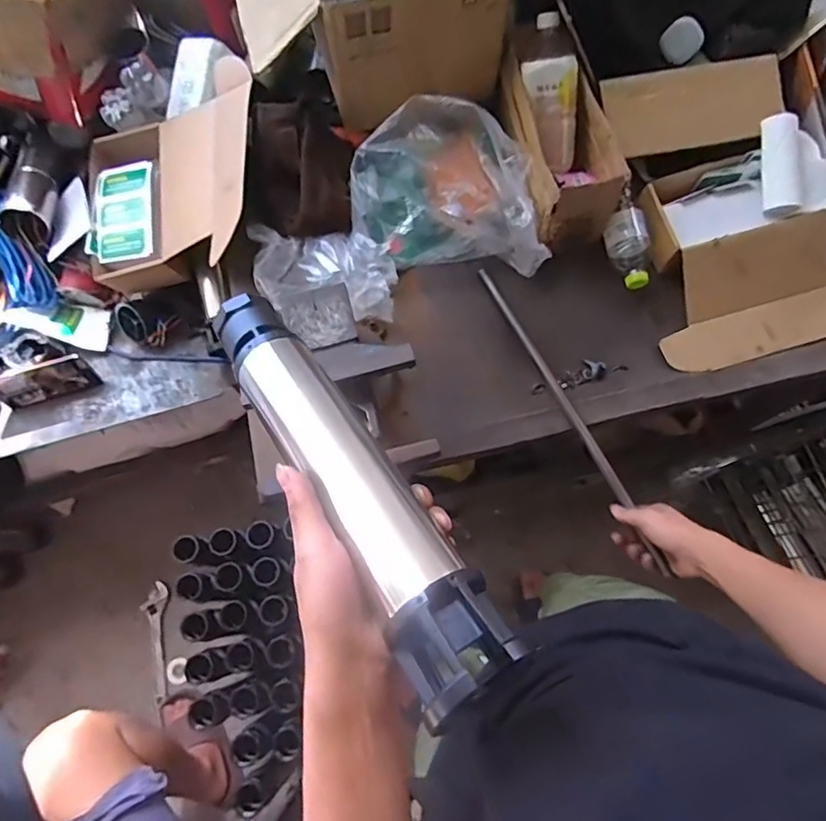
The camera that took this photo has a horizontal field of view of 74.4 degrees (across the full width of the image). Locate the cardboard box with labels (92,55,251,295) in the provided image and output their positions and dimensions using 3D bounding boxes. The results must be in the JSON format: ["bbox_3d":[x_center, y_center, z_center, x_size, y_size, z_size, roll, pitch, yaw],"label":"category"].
[{"bbox_3d":[-0.390,-0.357,0.881,0.310,0.162,0.350,-9,71,-1],"label":"cardboard box with labels"}]

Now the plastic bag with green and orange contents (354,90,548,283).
[{"bbox_3d":[0.050,-0.321,0.809,0.270,0.168,0.180,-2,71,1],"label":"plastic bag with green and orange contents"}]

